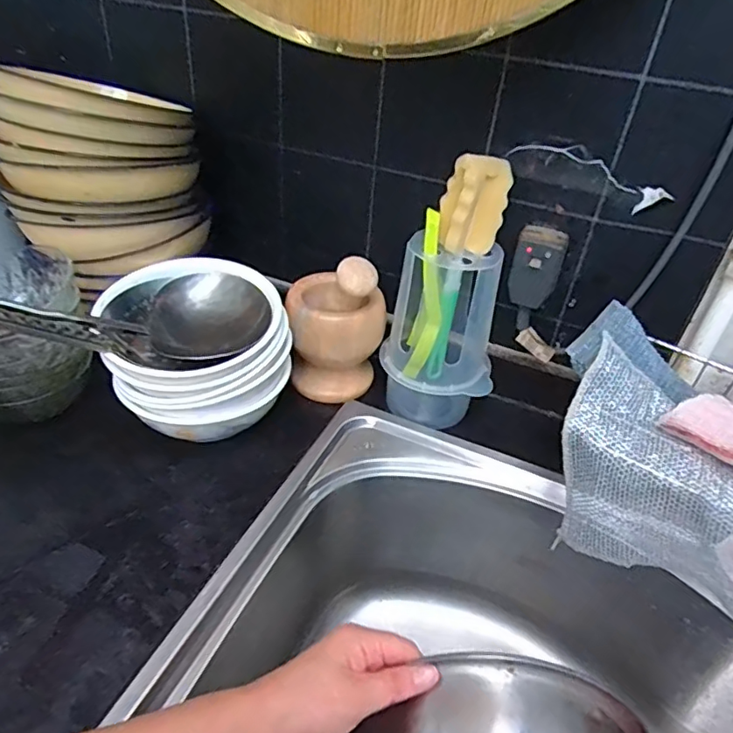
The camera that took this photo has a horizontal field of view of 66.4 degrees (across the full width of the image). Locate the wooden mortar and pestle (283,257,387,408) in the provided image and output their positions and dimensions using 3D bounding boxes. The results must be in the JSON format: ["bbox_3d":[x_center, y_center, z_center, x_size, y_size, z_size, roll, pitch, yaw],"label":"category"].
[{"bbox_3d":[-0.030,-0.047,0.580,0.099,0.150,0.086,3,38,-3],"label":"wooden mortar and pestle"}]

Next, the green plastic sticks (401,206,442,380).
[{"bbox_3d":[0.058,-0.061,0.522,0.028,0.152,0.041,11,38,8],"label":"green plastic sticks"}]

